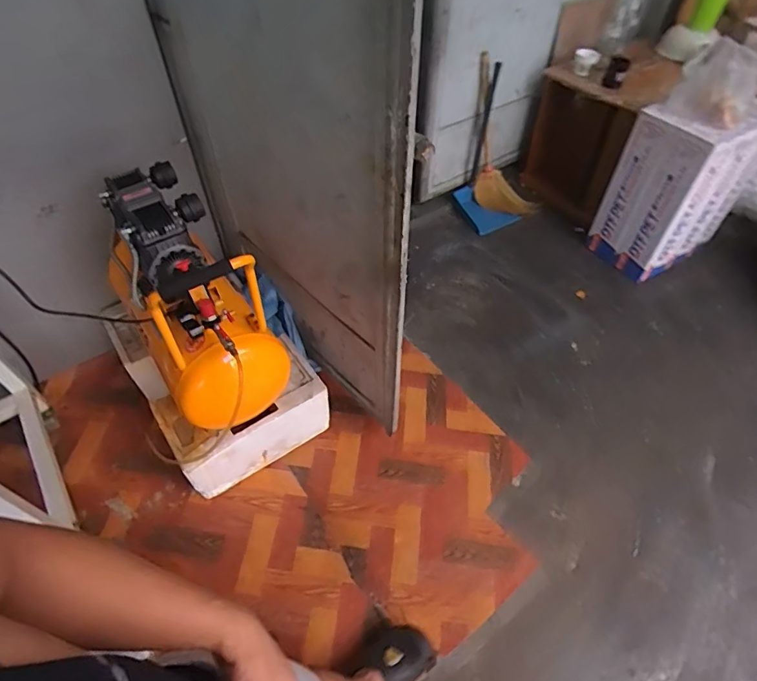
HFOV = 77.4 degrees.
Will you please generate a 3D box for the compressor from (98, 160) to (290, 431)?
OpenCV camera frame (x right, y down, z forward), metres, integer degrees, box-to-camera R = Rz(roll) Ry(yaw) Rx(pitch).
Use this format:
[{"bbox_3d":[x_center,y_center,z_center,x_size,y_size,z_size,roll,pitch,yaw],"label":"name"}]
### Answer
[{"bbox_3d":[-0.481,-0.102,1.198,0.267,0.511,0.509,-29,57,-24],"label":"compressor"}]

